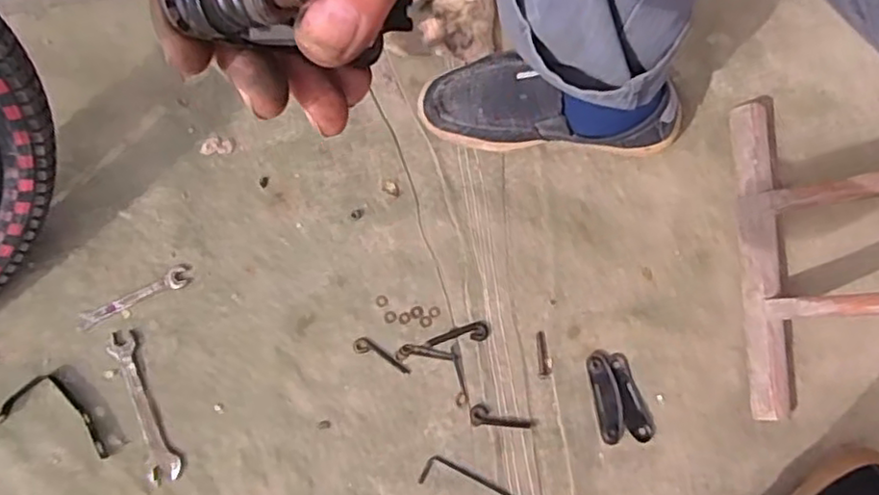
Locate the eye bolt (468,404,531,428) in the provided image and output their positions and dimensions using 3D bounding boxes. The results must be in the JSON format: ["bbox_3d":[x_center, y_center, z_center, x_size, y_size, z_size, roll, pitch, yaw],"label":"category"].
[{"bbox_3d":[0.060,0.168,0.648,0.059,0.004,0.020,2,77,1],"label":"eye bolt"}]

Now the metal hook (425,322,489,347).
[{"bbox_3d":[0.018,0.089,0.665,0.064,0.004,0.019,-10,77,-2],"label":"metal hook"}]

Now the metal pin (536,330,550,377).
[{"bbox_3d":[0.105,0.108,0.664,0.010,0.004,0.045,-5,77,-1],"label":"metal pin"}]

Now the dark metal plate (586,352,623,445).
[{"bbox_3d":[0.168,0.150,0.652,0.029,0.007,0.086,-9,77,-3],"label":"dark metal plate"}]

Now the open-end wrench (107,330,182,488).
[{"bbox_3d":[-0.289,0.154,0.632,0.030,0.009,0.150,-23,78,-6],"label":"open-end wrench"}]

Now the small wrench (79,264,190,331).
[{"bbox_3d":[-0.308,0.050,0.658,0.114,0.004,0.022,-27,79,-7],"label":"small wrench"}]

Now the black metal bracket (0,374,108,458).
[{"bbox_3d":[-0.365,0.158,0.625,0.112,0.006,0.055,16,78,4],"label":"black metal bracket"}]

